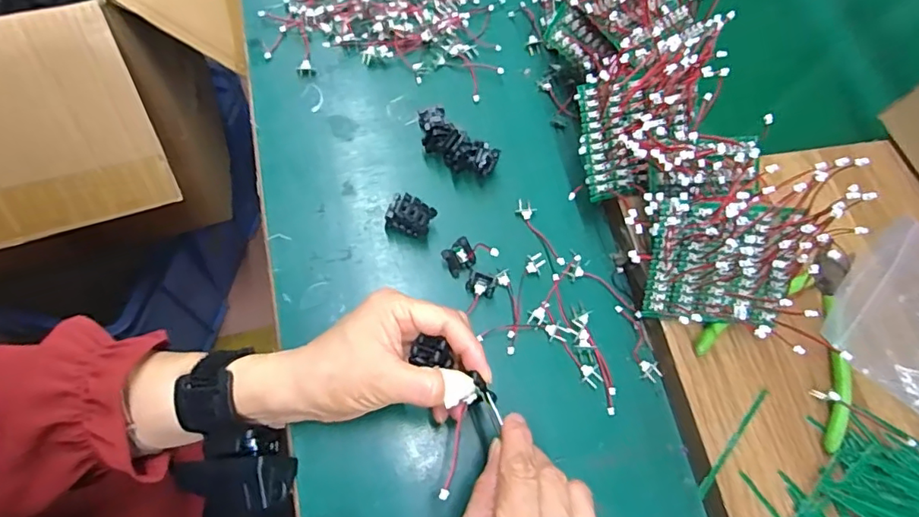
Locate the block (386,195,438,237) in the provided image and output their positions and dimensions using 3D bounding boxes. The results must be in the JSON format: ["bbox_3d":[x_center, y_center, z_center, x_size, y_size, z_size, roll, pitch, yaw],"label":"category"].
[{"bbox_3d":[-0.035,-0.030,0.394,0.031,0.026,0.023,22,67,2],"label":"block"}]

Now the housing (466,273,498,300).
[{"bbox_3d":[0.016,0.019,0.383,0.020,0.016,0.014,16,67,0],"label":"housing"}]

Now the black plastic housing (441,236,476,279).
[{"bbox_3d":[0.000,-0.001,0.392,0.022,0.014,0.019,-36,76,-19],"label":"black plastic housing"}]

